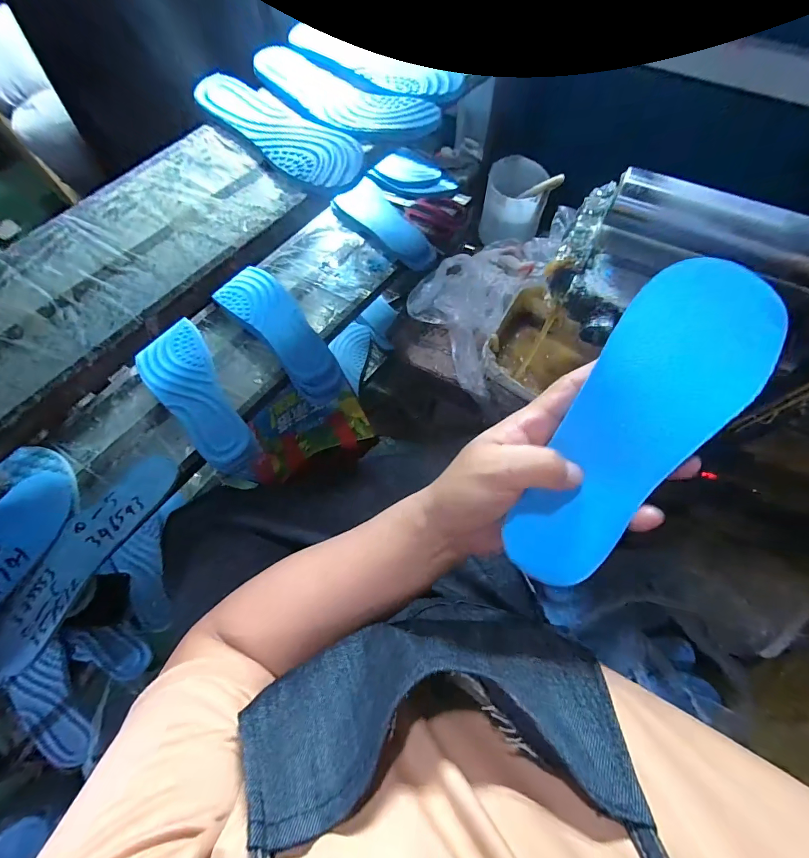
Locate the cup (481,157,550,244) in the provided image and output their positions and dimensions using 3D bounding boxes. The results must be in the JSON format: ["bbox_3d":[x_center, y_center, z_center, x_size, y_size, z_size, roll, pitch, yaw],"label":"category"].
[{"bbox_3d":[0.166,-0.341,0.570,0.087,0.081,0.105,10,67,6],"label":"cup"}]

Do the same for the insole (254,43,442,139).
[{"bbox_3d":[-0.080,-0.414,0.456,0.256,0.021,0.097,40,73,16],"label":"insole"}]

